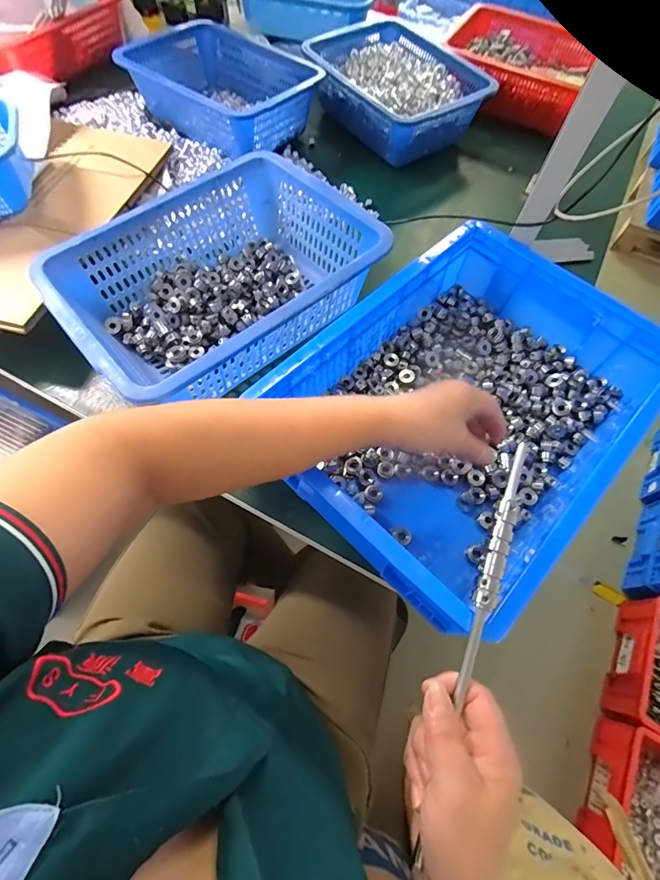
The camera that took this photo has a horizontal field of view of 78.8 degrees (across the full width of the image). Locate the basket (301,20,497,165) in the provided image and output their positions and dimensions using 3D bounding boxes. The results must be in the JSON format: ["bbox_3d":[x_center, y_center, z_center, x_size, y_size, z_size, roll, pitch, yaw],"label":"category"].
[{"bbox_3d":[0.119,-0.653,0.756,0.231,0.086,0.310,-33,71,-17],"label":"basket"}]

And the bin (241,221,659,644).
[{"bbox_3d":[0.152,-0.045,0.456,0.300,0.110,0.403,42,70,15],"label":"bin"}]

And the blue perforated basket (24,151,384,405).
[{"bbox_3d":[-0.138,-0.198,0.510,0.349,0.116,0.264,-38,72,-18],"label":"blue perforated basket"}]

